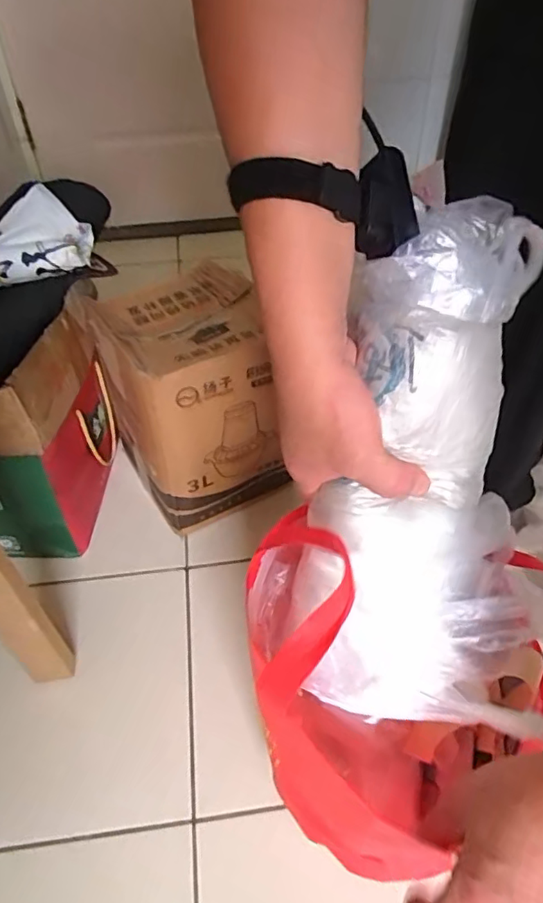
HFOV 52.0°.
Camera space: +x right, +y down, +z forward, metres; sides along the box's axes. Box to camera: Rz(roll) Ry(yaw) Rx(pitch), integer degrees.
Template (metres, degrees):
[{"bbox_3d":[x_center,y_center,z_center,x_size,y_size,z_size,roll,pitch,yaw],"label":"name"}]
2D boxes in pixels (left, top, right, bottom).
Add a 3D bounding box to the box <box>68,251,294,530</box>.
[{"bbox_3d":[-0.115,-0.074,0.784,0.195,0.275,0.230,-22,49,-18],"label":"box"}]

